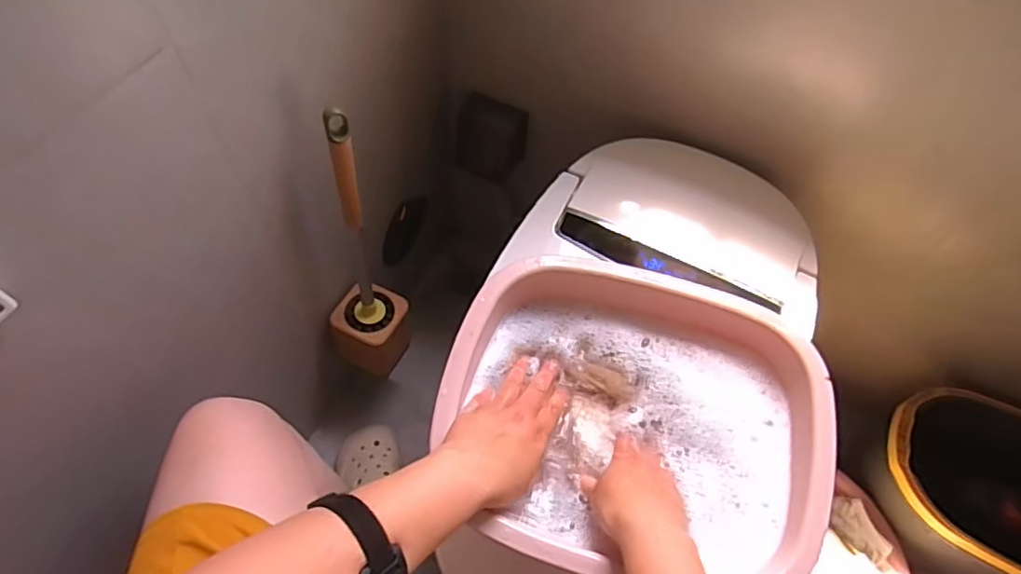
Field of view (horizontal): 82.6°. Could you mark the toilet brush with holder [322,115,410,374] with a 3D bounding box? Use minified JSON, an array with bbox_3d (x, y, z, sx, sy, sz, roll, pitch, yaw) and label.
[{"bbox_3d":[-0.224,-0.018,0.836,0.104,0.530,0.098,28,61,12],"label":"toilet brush with holder"}]

